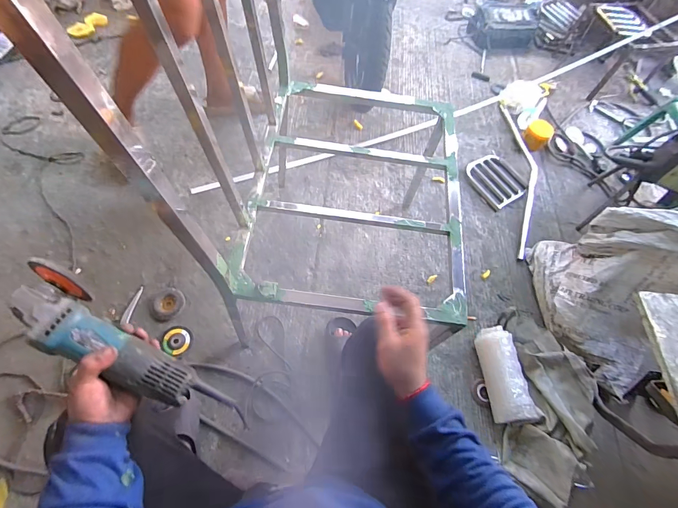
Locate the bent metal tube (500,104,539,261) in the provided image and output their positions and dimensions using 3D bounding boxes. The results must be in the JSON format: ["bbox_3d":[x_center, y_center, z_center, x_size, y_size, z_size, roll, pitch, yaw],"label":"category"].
[{"bbox_3d":[0.822,-0.361,1.562,0.137,0.033,0.883,10,62,-4],"label":"bent metal tube"}]

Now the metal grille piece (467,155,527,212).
[{"bbox_3d":[0.699,-0.328,1.535,0.229,0.025,0.248,-21,68,-18],"label":"metal grille piece"}]

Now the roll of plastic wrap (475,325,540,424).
[{"bbox_3d":[0.504,0.376,1.087,0.111,0.093,0.279,-3,64,-10],"label":"roll of plastic wrap"}]

